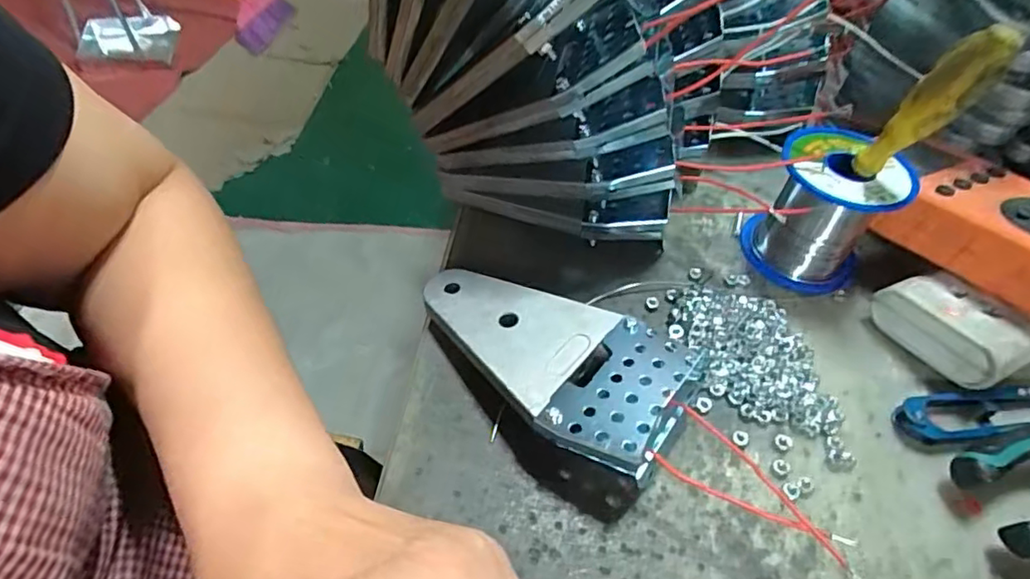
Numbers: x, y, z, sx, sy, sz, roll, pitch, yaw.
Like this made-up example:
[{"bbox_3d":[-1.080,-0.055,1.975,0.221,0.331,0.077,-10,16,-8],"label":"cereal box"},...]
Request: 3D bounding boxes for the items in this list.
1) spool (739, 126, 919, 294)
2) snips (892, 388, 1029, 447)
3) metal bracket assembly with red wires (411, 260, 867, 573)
[{"bbox_3d":[0.165,-0.042,0.314,0.063,0.067,0.062,30,52,19],"label":"spool"},{"bbox_3d":[0.232,0.057,0.273,0.115,0.013,0.022,-5,50,-10],"label":"snips"},{"bbox_3d":[0.040,0.045,0.250,0.196,0.031,0.067,27,52,17],"label":"metal bracket assembly with red wires"}]

